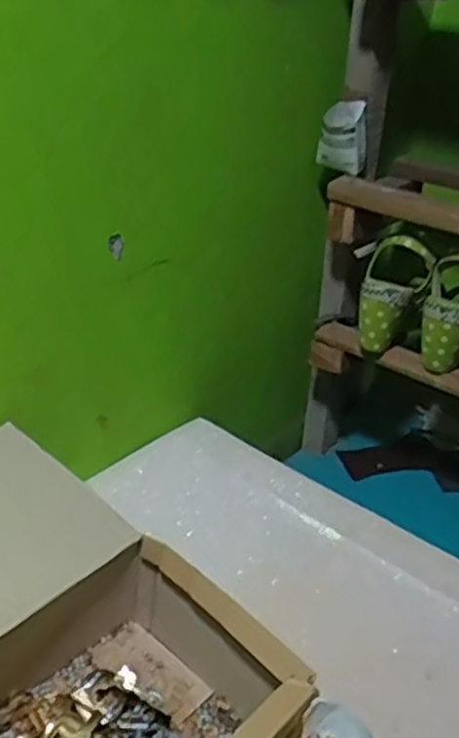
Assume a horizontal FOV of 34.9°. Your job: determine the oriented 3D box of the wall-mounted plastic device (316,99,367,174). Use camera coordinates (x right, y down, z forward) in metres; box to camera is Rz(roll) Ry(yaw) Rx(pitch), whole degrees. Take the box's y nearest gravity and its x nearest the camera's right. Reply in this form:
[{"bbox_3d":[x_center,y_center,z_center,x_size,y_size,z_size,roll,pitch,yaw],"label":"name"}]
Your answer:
[{"bbox_3d":[0.141,-0.287,0.901,0.057,0.077,0.052,9,31,7],"label":"wall-mounted plastic device"}]

